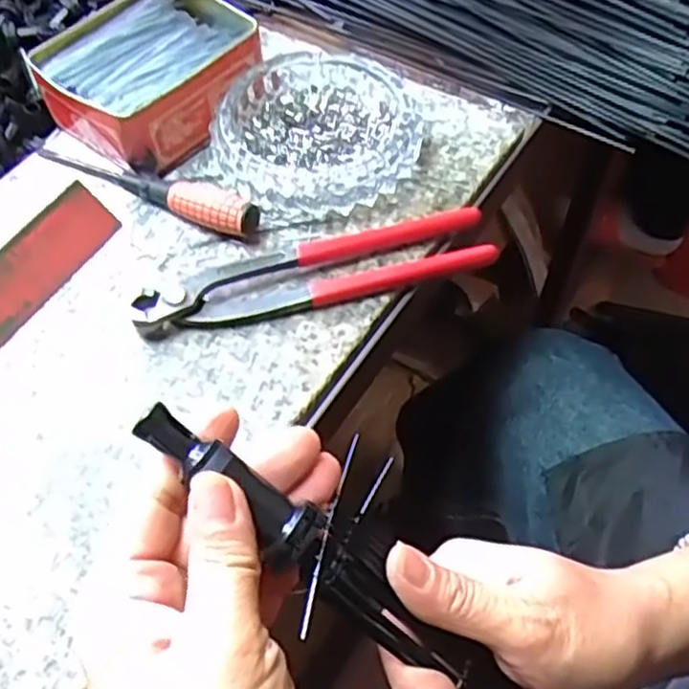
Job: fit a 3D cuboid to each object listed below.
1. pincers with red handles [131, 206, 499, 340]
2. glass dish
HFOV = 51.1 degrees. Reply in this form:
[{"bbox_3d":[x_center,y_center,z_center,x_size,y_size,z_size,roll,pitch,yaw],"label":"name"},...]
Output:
[{"bbox_3d":[-0.016,-0.044,0.393,0.192,0.017,0.053,-11,56,-6],"label":"pincers with red handles"},{"bbox_3d":[-0.016,-0.128,0.438,0.119,0.031,0.115,-1,56,1],"label":"glass dish"}]

